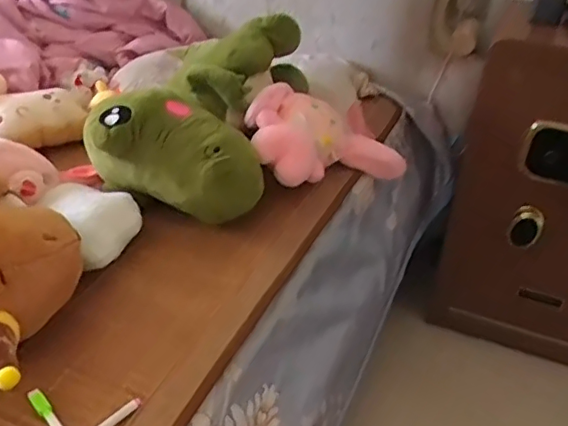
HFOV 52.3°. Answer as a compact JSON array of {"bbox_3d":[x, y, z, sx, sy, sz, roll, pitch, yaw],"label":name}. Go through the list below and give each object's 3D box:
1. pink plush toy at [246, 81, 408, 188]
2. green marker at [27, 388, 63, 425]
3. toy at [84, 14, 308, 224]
[{"bbox_3d":[0.068,-0.146,1.029,0.294,0.139,0.169,-16,39,-24],"label":"pink plush toy"},{"bbox_3d":[-0.234,0.219,0.598,0.114,0.009,0.014,31,44,34],"label":"green marker"},{"bbox_3d":[-0.135,-0.190,0.991,0.273,0.173,0.403,10,36,10],"label":"toy"}]

